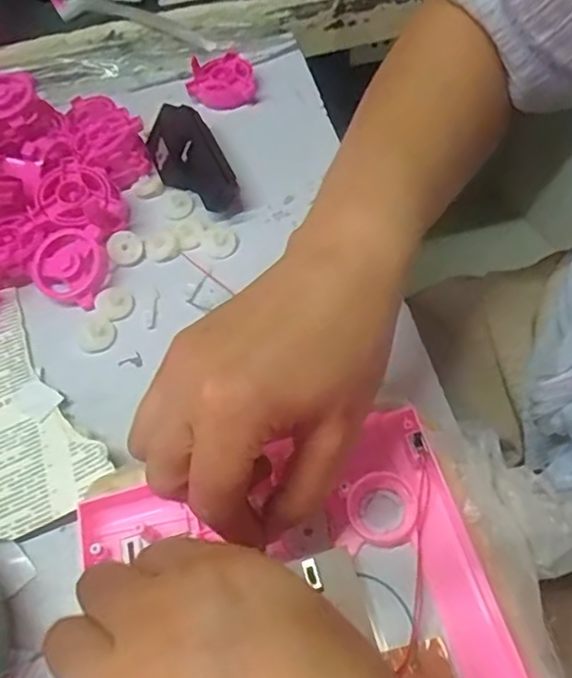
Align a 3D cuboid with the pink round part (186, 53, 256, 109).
[{"bbox_3d":[-0.052,-0.208,0.511,0.053,0.020,0.049,-3,57,4],"label":"pink round part"}]

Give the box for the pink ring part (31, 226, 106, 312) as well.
[{"bbox_3d":[-0.141,-0.045,0.411,0.047,0.011,0.053,-15,75,3],"label":"pink ring part"}]

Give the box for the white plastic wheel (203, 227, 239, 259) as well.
[{"bbox_3d":[-0.044,-0.065,0.423,0.023,0.005,0.024,-3,57,4],"label":"white plastic wheel"}]

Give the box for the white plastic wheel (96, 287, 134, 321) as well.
[{"bbox_3d":[-0.108,-0.023,0.401,0.022,0.004,0.024,-3,57,4],"label":"white plastic wheel"}]

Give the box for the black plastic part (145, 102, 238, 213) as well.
[{"bbox_3d":[-0.068,-0.128,0.453,0.046,0.032,0.100,-25,57,-10],"label":"black plastic part"}]

